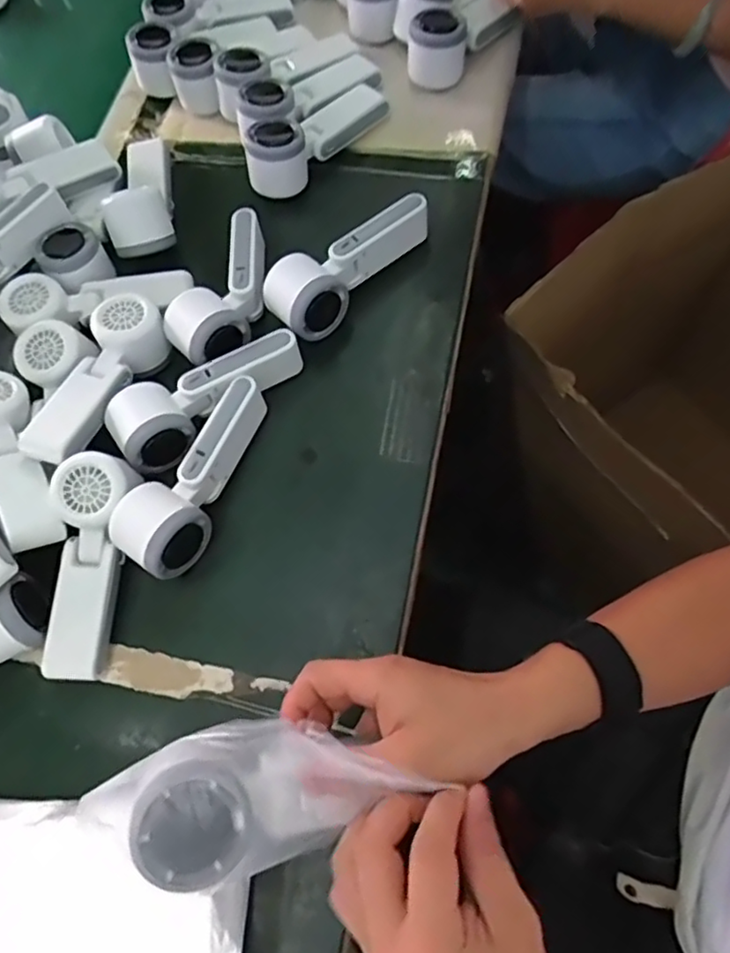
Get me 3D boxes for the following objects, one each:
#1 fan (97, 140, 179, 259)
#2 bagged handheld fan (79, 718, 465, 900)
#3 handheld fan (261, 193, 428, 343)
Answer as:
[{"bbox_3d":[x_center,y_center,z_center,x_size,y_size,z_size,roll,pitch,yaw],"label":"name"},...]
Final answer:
[{"bbox_3d":[-0.227,-0.290,0.612,0.061,0.046,0.148,-13,66,2],"label":"fan"},{"bbox_3d":[-0.053,0.163,0.317,0.139,0.046,0.073,-13,71,-4],"label":"bagged handheld fan"},{"bbox_3d":[-0.012,-0.191,0.554,0.165,0.048,0.060,-41,68,-10],"label":"handheld fan"}]

